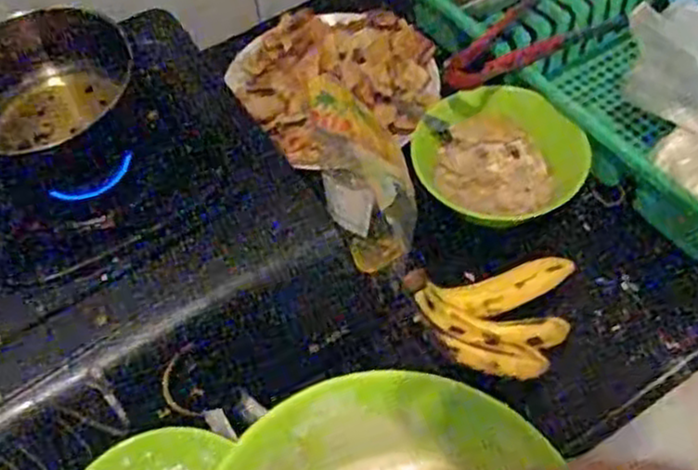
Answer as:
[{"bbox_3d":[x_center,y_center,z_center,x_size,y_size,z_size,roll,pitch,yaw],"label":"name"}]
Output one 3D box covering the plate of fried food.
[{"bbox_3d":[-0.016,-0.161,0.750,0.208,0.038,0.195,-2,55,3],"label":"plate of fried food"}]

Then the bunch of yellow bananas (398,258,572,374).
[{"bbox_3d":[0.121,0.069,0.599,0.131,0.033,0.096,-8,55,0],"label":"bunch of yellow bananas"}]

